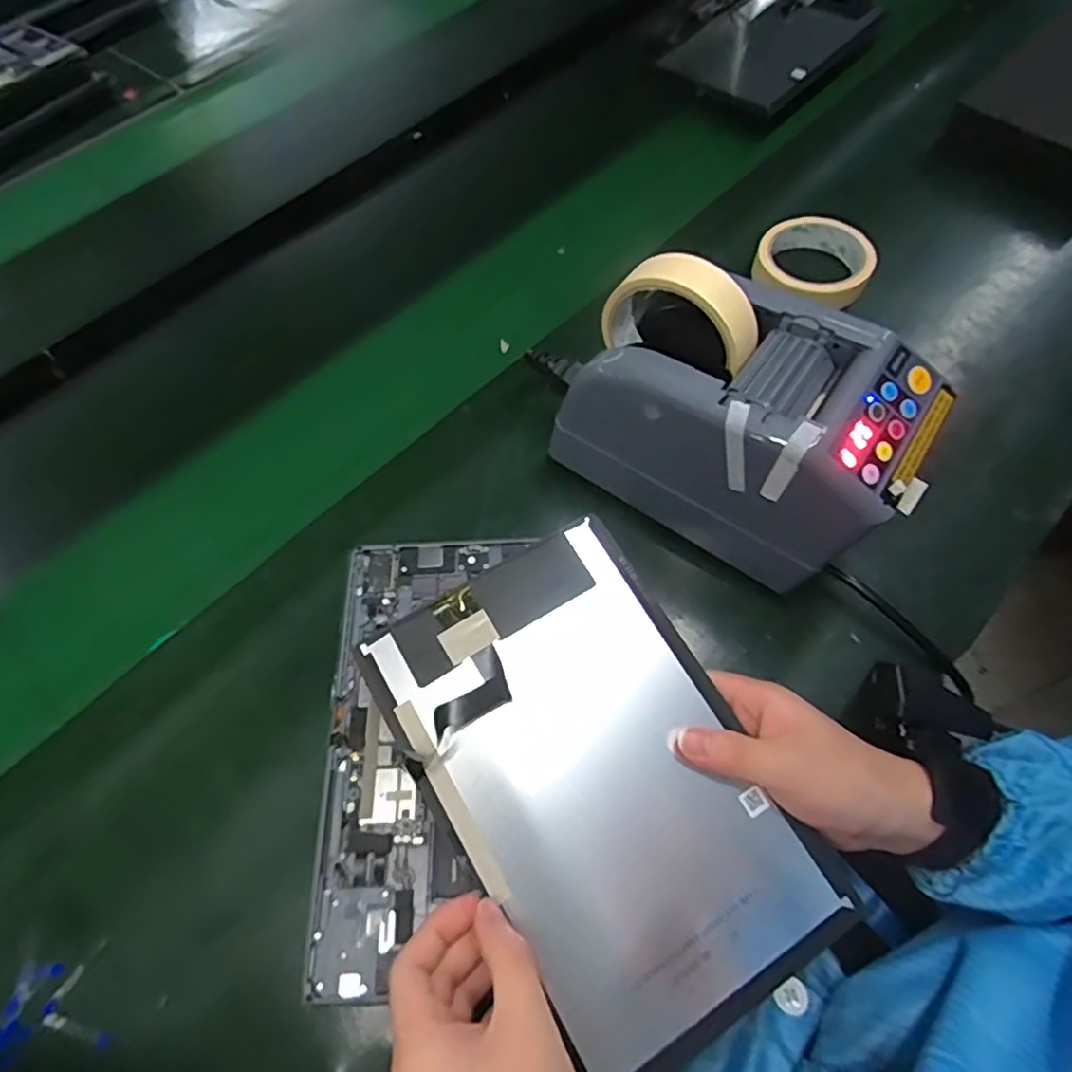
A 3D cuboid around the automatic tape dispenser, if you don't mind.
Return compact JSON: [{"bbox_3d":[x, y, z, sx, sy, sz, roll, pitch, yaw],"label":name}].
[{"bbox_3d":[0.122,-0.076,0.405,0.222,0.167,0.120,32,68,19],"label":"automatic tape dispenser"}]

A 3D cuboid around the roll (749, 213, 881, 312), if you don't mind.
[{"bbox_3d":[0.242,-0.238,0.555,0.094,0.025,0.100,14,65,9],"label":"roll"}]

